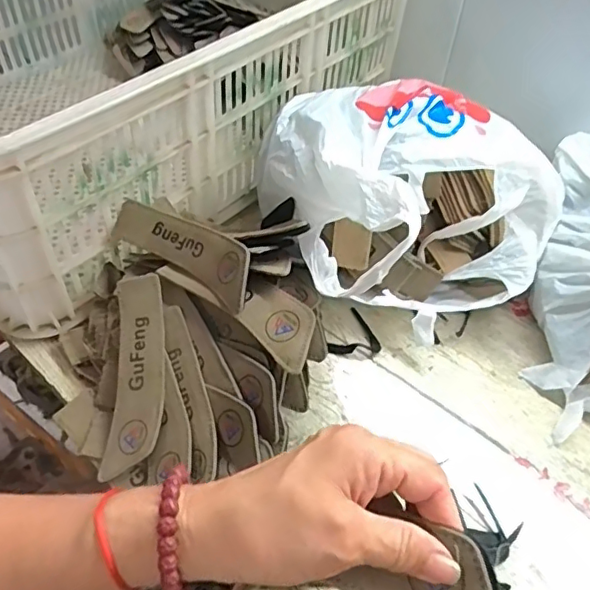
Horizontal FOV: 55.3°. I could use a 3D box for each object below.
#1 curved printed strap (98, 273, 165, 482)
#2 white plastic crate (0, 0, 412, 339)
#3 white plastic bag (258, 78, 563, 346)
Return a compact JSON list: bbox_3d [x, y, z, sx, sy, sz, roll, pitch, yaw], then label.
[{"bbox_3d":[-0.122,0.058,0.431,0.044,0.007,0.152,-6,68,10],"label":"curved printed strap"},{"bbox_3d":[-0.186,-0.289,0.654,0.464,0.195,0.608,34,54,24],"label":"white plastic crate"},{"bbox_3d":[0.103,-0.094,0.532,0.267,0.165,0.248,-19,52,-20],"label":"white plastic bag"}]

